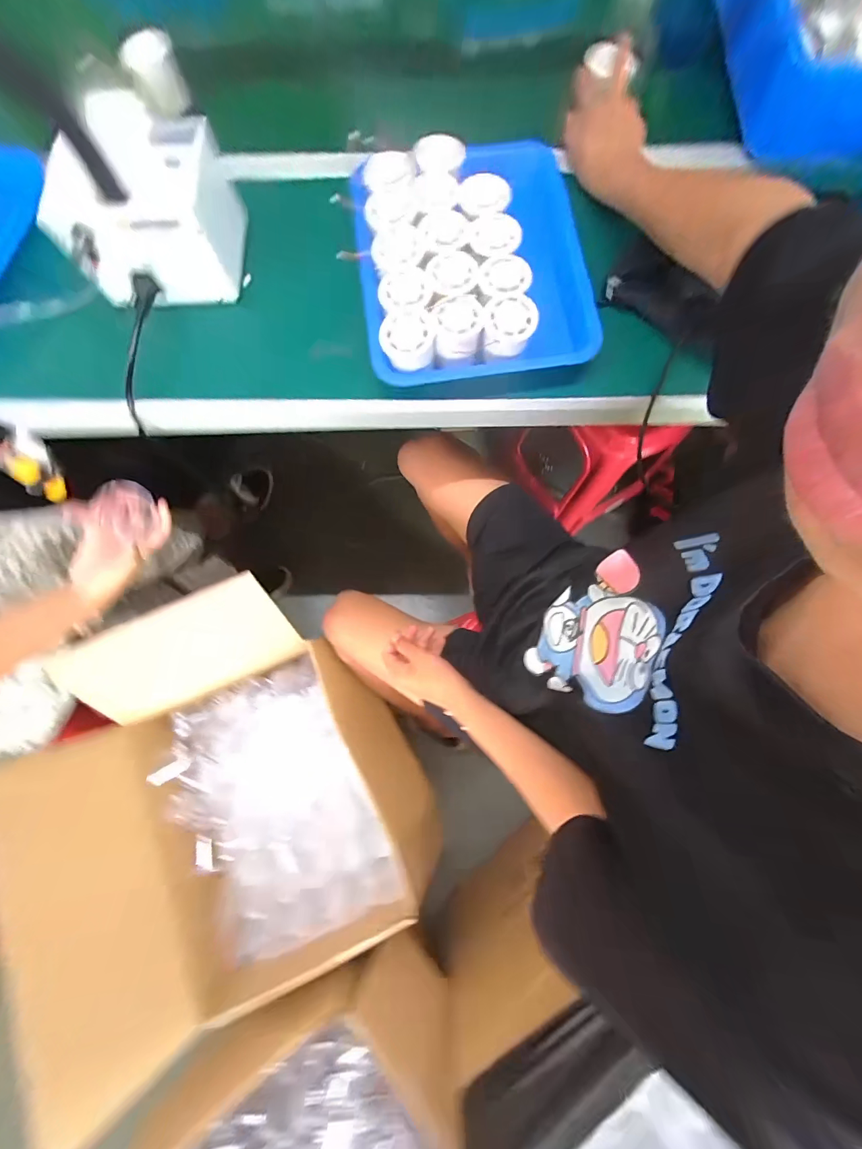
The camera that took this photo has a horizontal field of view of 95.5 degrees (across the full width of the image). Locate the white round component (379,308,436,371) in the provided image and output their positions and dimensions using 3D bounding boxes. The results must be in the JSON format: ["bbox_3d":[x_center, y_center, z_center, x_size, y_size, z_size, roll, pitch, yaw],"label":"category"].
[{"bbox_3d":[-0.025,-0.260,0.433,0.059,0.030,0.052,3,76,2],"label":"white round component"}]

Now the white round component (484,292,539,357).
[{"bbox_3d":[0.088,-0.277,0.431,0.054,0.026,0.060,5,76,3],"label":"white round component"}]

